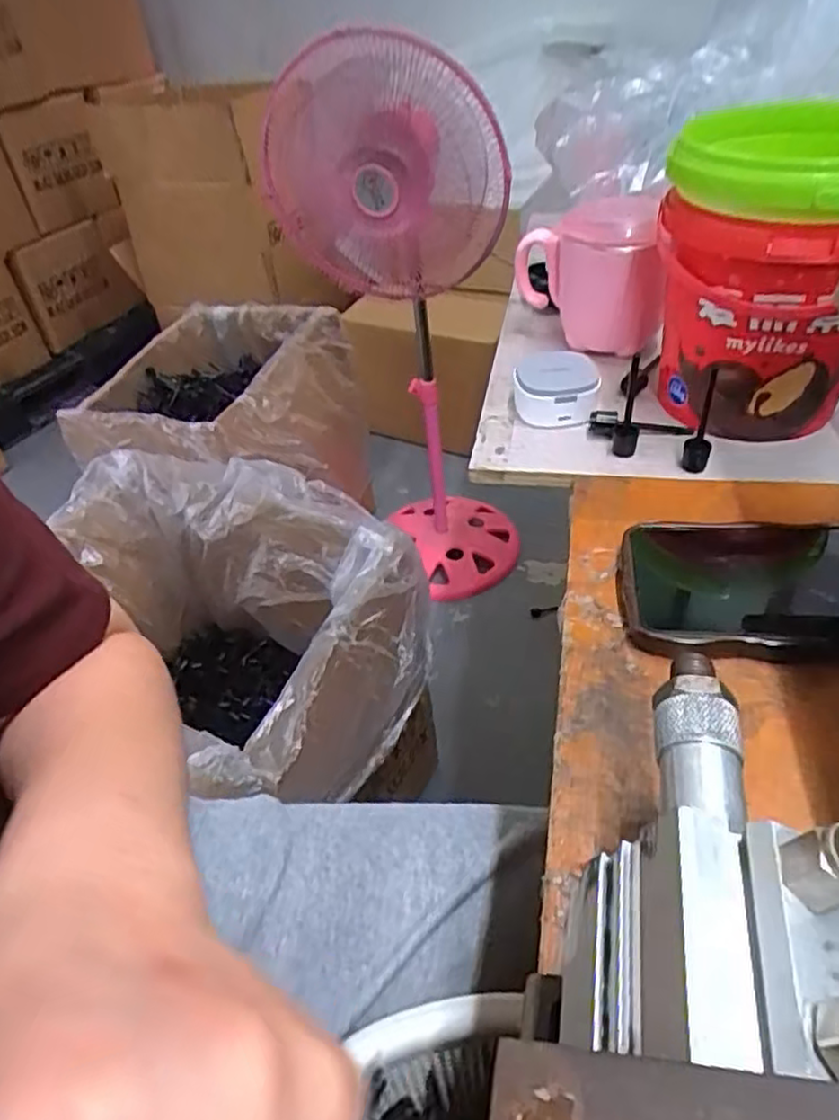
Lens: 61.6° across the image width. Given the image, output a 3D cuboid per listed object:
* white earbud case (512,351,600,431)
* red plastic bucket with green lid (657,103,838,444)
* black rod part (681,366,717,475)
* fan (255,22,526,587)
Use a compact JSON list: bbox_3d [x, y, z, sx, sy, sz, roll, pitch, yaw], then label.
[{"bbox_3d":[0.091,-0.115,0.469,0.053,0.031,0.062,3,43,11],"label":"white earbud case"},{"bbox_3d":[0.204,-0.161,0.408,0.126,0.154,0.126,13,45,21],"label":"red plastic bucket with green lid"},{"bbox_3d":[0.158,-0.075,0.394,0.014,0.057,0.019,6,43,14],"label":"black rod part"},{"bbox_3d":[-0.018,-0.326,1.156,0.319,0.851,0.237,-11,42,-5],"label":"fan"}]

